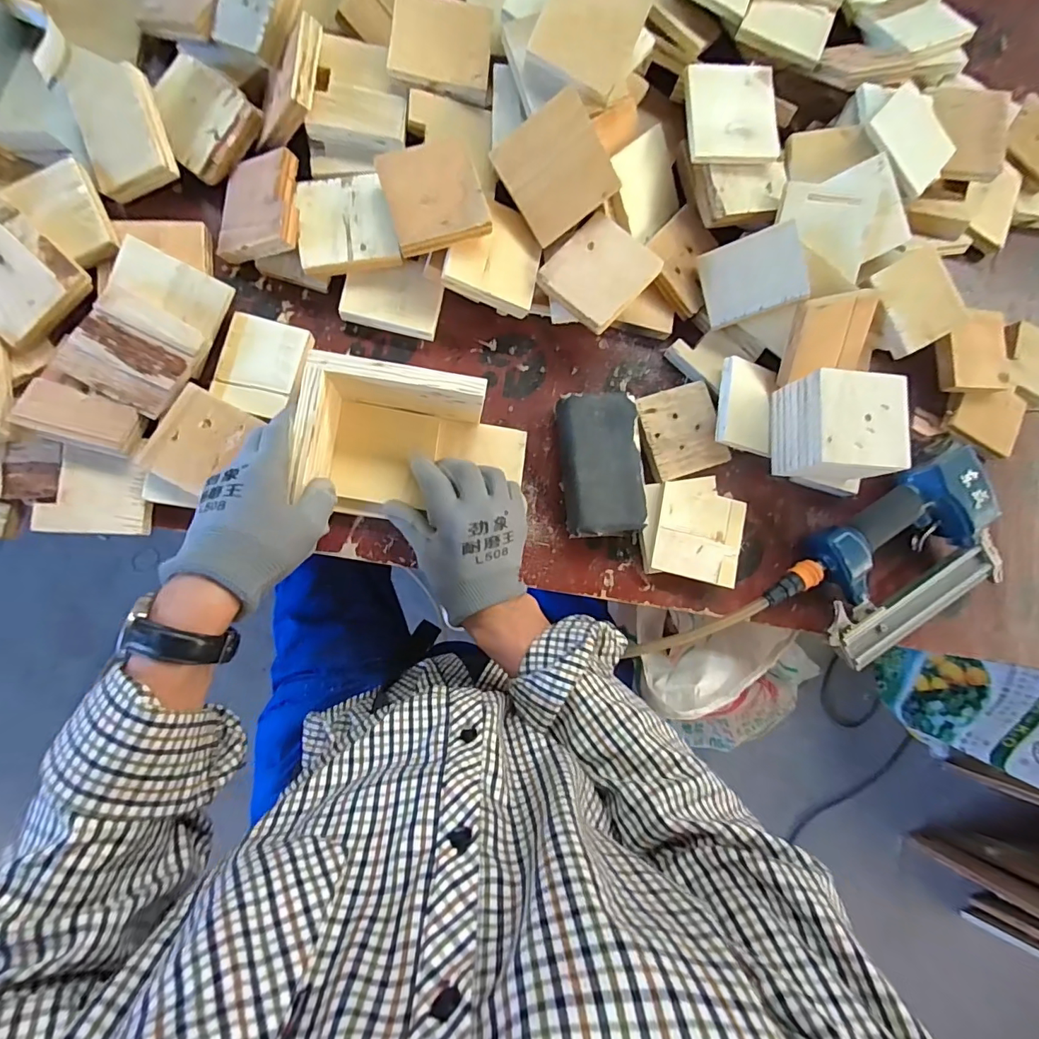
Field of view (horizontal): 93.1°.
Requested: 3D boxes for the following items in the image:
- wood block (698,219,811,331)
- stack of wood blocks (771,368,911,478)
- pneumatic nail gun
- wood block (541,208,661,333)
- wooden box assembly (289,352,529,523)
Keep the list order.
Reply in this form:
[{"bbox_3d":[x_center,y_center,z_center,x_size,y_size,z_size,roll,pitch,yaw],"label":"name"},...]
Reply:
[{"bbox_3d":[0.228,-0.240,0.484,0.089,0.015,0.073,-11,96,32],"label":"wood block"},{"bbox_3d":[0.317,-0.089,0.492,0.089,0.078,0.096,2,85,-10],"label":"stack of wood blocks"},{"bbox_3d":[0.390,0.048,0.511,0.254,0.049,0.154,-32,90,-10],"label":"pneumatic nail gun"},{"bbox_3d":[0.076,-0.236,0.469,0.085,0.009,0.091,44,89,6],"label":"wood block"},{"bbox_3d":[-0.084,-0.068,0.431,0.183,0.079,0.105,6,84,-8],"label":"wooden box assembly"}]

